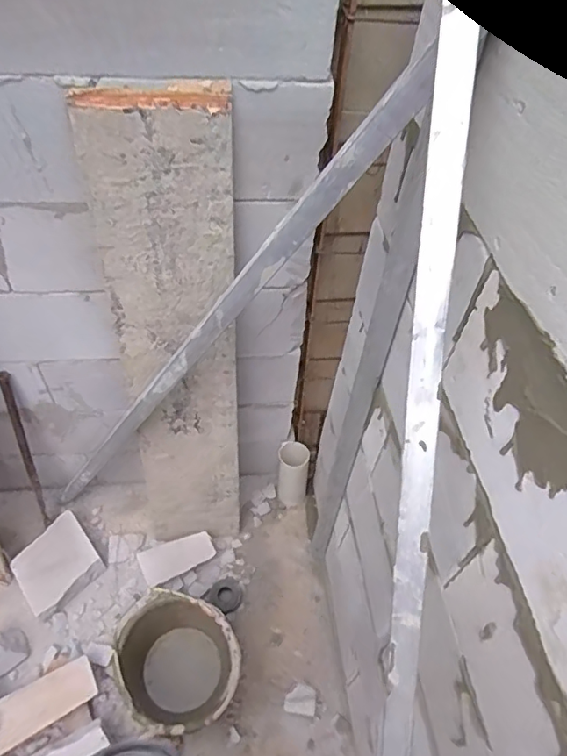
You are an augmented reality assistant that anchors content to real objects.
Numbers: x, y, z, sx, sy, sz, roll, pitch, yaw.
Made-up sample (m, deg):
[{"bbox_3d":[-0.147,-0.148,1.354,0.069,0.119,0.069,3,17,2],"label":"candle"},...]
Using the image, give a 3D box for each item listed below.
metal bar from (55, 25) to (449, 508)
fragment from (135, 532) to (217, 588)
[{"bbox_3d":[-0.193,-0.024,0.977,0.044,1.283,0.054,26,47,-24],"label":"metal bar"},{"bbox_3d":[-0.294,0.499,1.487,0.201,0.031,0.093,-20,76,-17],"label":"fragment"}]

